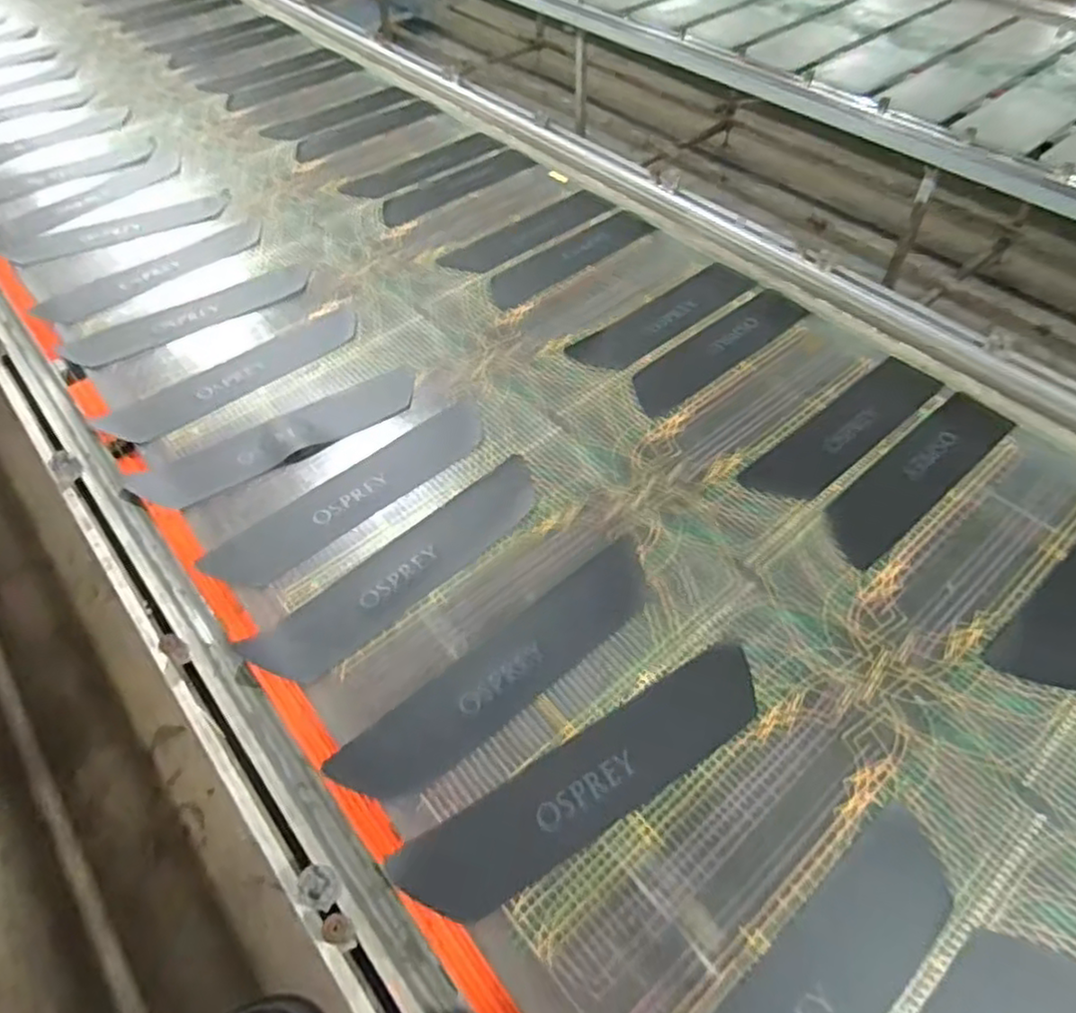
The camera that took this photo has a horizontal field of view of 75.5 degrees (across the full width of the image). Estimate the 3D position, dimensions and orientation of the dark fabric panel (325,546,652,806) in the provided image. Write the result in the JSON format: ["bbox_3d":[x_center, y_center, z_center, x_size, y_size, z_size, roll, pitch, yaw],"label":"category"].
[{"bbox_3d":[-0.034,0.201,0.874,0.463,0.006,0.106,-34,59,-23],"label":"dark fabric panel"}]

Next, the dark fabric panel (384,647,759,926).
[{"bbox_3d":[0.067,0.310,0.790,0.459,0.007,0.114,-27,56,-19],"label":"dark fabric panel"}]

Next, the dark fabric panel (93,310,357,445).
[{"bbox_3d":[-0.527,-0.236,1.231,0.449,0.012,0.131,-35,57,-24],"label":"dark fabric panel"}]

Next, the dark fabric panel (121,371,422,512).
[{"bbox_3d":[-0.407,-0.116,1.128,0.454,0.012,0.100,-29,60,-23],"label":"dark fabric panel"}]

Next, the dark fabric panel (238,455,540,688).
[{"bbox_3d":[-0.178,0.081,0.968,0.455,0.011,0.101,-37,60,-25],"label":"dark fabric panel"}]

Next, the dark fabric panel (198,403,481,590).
[{"bbox_3d":[-0.277,-0.024,1.062,0.453,0.010,0.127,-35,59,-24],"label":"dark fabric panel"}]

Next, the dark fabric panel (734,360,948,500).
[{"bbox_3d":[0.496,-0.124,1.109,0.410,0.009,0.108,-35,59,-23],"label":"dark fabric panel"}]

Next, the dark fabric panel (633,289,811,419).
[{"bbox_3d":[0.318,-0.276,1.232,0.393,0.012,0.114,-37,60,-22],"label":"dark fabric panel"}]

